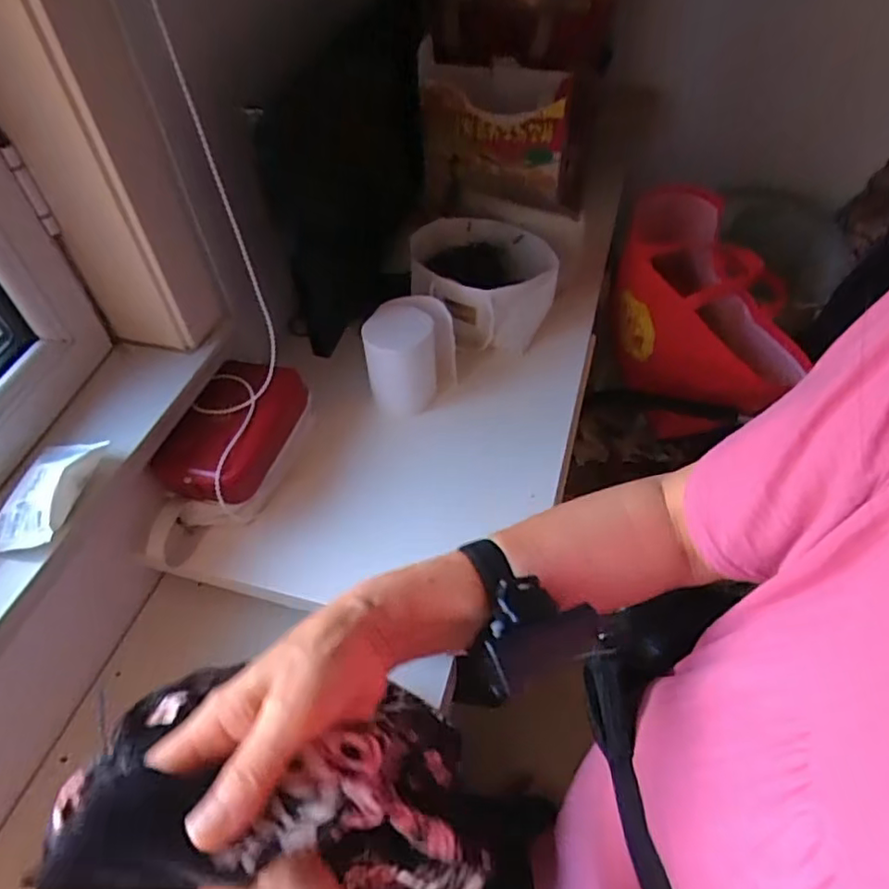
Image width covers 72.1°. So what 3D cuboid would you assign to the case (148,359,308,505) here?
[{"bbox_3d":[-0.260,-0.022,0.767,0.109,0.061,0.208,14,52,15],"label":"case"}]

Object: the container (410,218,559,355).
[{"bbox_3d":[0.062,-0.249,0.954,0.218,0.131,0.169,-5,50,0],"label":"container"}]

